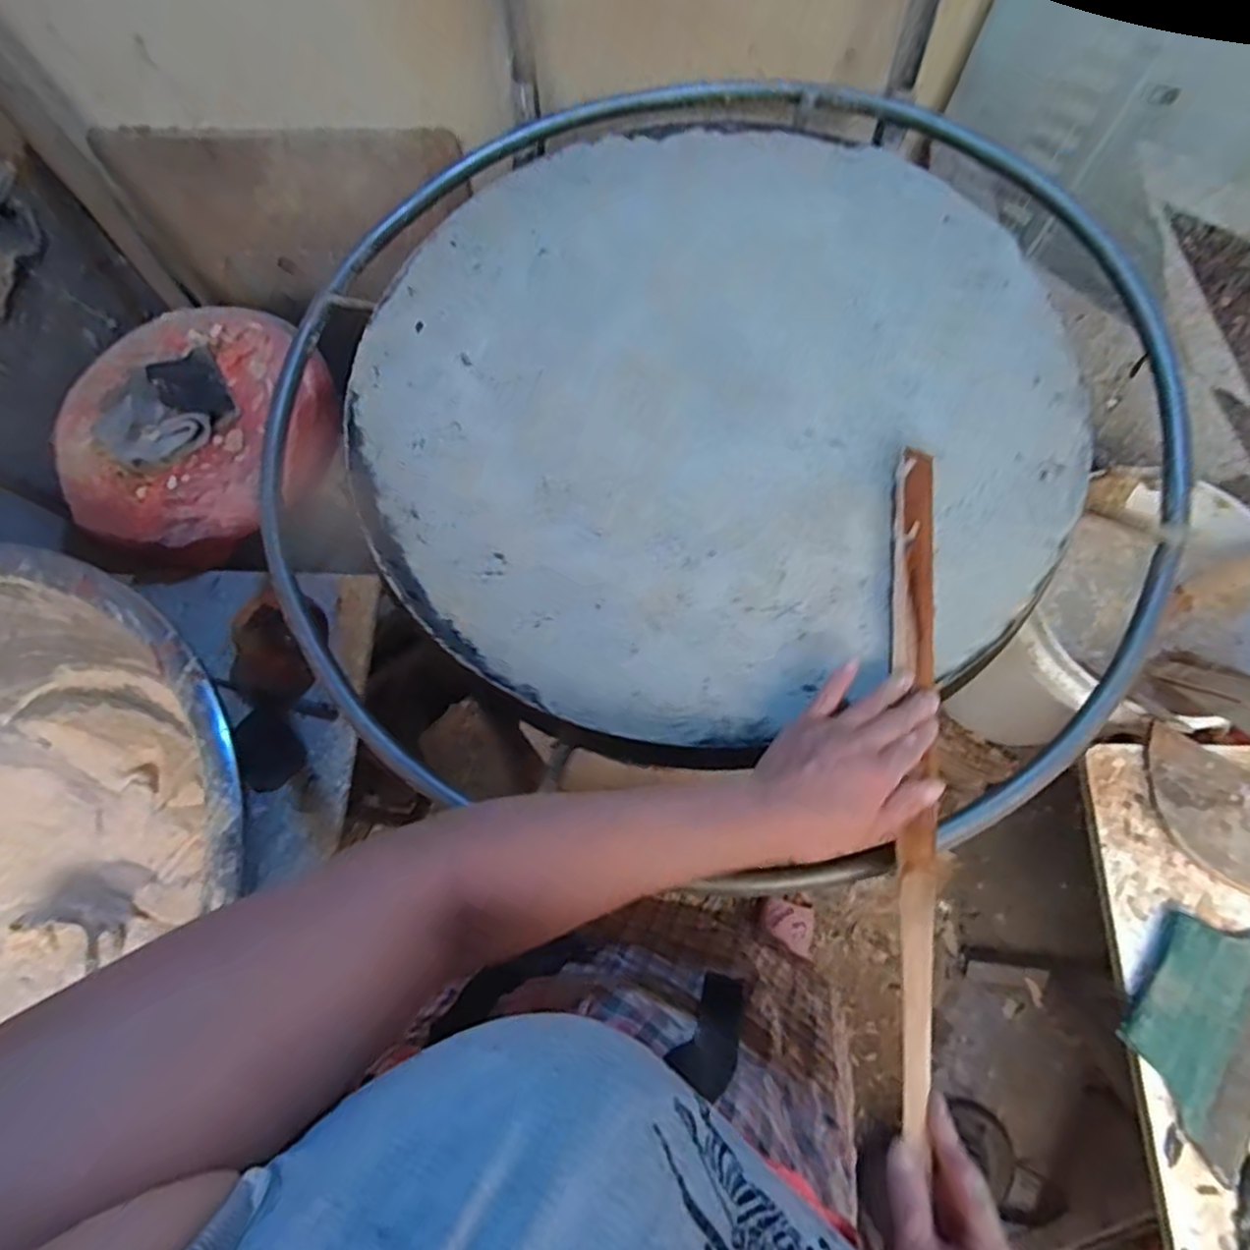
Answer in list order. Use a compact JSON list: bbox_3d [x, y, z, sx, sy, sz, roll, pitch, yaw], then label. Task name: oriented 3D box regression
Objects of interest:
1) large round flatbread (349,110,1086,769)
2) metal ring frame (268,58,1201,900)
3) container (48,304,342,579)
[{"bbox_3d":[0.067,-0.218,0.597,0.593,0.021,0.615,-1,70,2],"label":"large round flatbread"},{"bbox_3d":[0.080,-0.250,0.648,0.822,0.056,0.926,7,71,5],"label":"metal ring frame"},{"bbox_3d":[-0.515,-0.234,0.803,0.338,0.120,0.312,-1,70,2],"label":"container"}]

